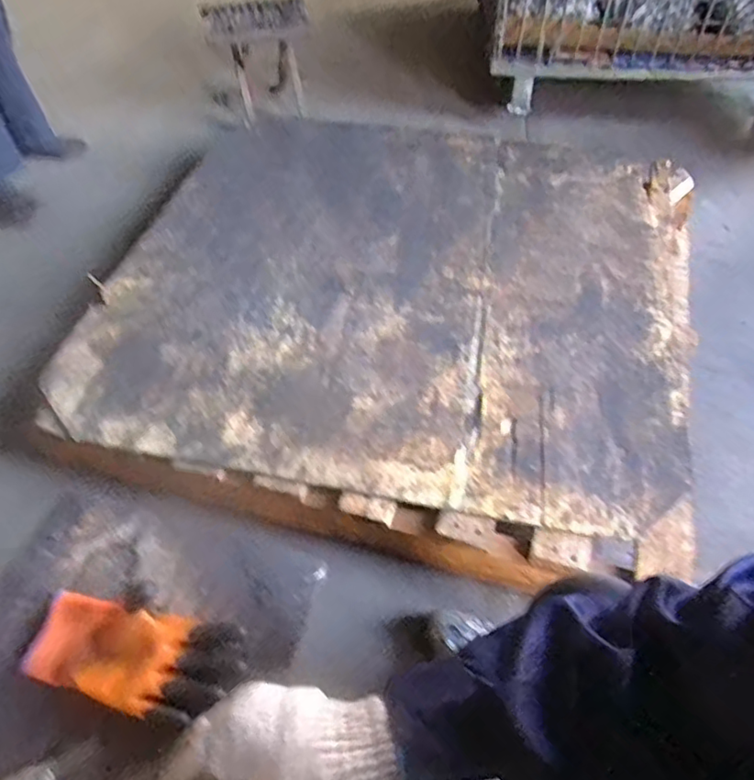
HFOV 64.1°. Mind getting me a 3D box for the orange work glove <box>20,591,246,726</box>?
[{"bbox_3d":[-0.242,0.264,0.603,0.210,0.033,0.095,11,52,9],"label":"orange work glove"}]

